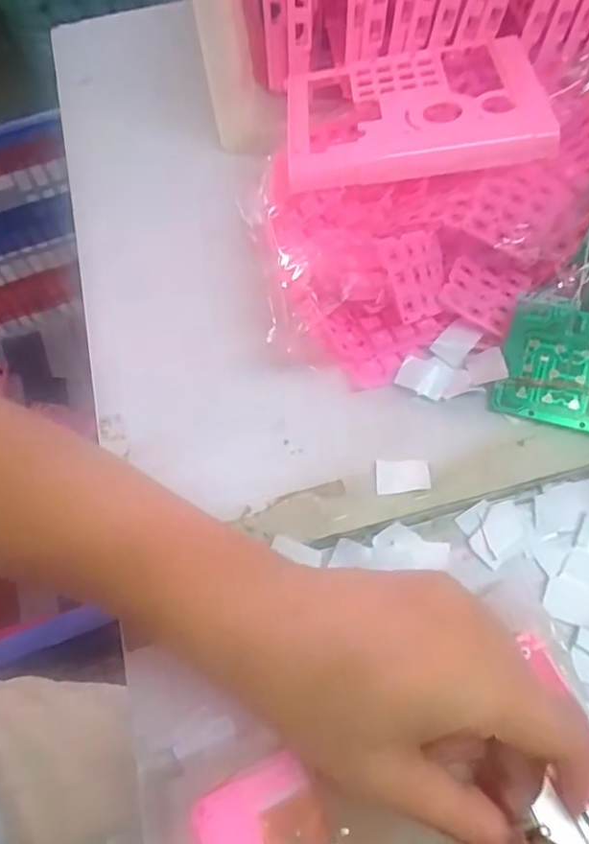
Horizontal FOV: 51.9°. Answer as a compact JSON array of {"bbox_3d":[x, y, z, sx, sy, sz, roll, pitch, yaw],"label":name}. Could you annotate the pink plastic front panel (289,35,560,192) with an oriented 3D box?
[{"bbox_3d":[0.077,-0.209,0.399,0.161,0.020,0.132,-4,58,8],"label":"pink plastic front panel"}]

